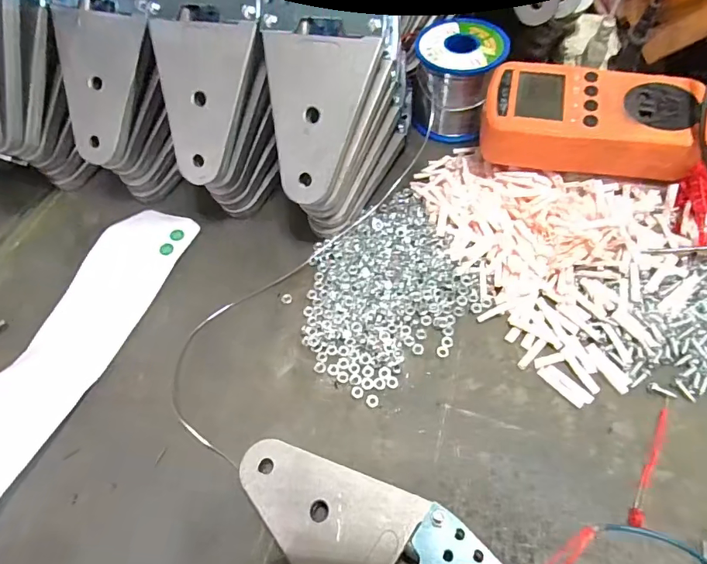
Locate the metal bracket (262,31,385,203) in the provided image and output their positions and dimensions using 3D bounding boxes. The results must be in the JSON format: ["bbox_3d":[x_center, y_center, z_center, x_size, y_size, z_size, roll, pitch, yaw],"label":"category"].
[{"bbox_3d":[-0.021,-0.092,0.260,0.062,0.089,0.004,7,16,9],"label":"metal bracket"}]

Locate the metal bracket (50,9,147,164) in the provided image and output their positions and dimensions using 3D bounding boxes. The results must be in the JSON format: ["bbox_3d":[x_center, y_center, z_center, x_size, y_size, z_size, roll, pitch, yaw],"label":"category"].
[{"bbox_3d":[-0.162,-0.123,0.290,0.057,0.088,0.006,10,18,7],"label":"metal bracket"}]

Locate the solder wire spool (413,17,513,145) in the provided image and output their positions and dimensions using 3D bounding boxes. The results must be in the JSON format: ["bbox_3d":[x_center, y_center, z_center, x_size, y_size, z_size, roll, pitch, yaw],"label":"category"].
[{"bbox_3d":[0.081,-0.156,0.353,0.059,0.070,0.059,-2,61,3],"label":"solder wire spool"}]

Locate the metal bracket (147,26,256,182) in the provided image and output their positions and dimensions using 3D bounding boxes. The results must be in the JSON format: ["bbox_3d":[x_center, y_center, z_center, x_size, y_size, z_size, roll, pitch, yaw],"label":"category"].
[{"bbox_3d":[-0.090,-0.107,0.274,0.060,0.088,0.004,8,16,11],"label":"metal bracket"}]

